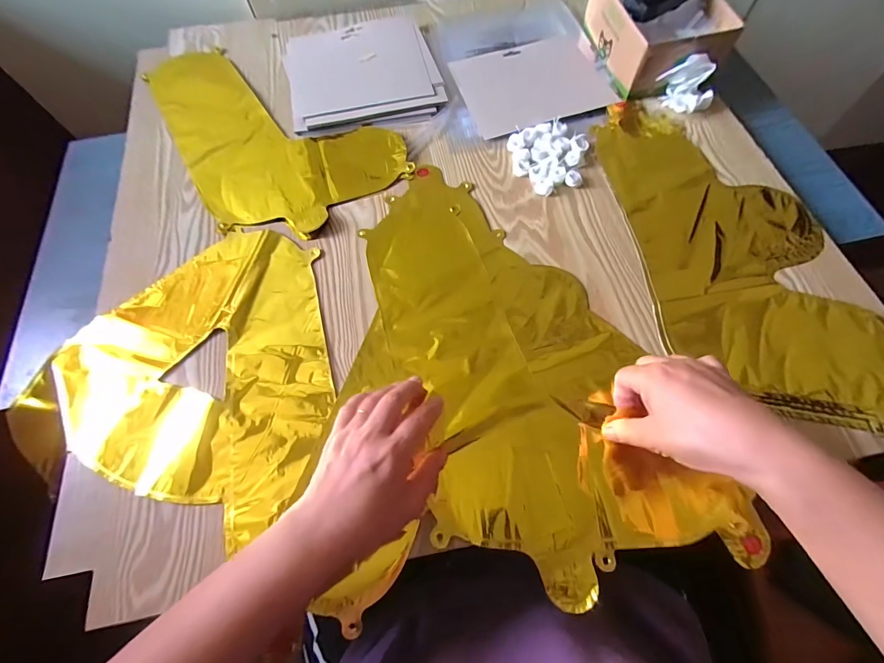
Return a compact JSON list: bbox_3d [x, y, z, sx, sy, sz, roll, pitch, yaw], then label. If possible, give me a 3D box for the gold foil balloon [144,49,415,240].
[{"bbox_3d":[-0.244,-0.289,0.528,0.233,0.007,0.402,-33,68,-12],"label":"gold foil balloon"}]

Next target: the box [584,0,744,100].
[{"bbox_3d":[0.285,-0.415,0.519,0.126,0.076,0.190,-9,65,-2],"label":"box"}]

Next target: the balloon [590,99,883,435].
[{"bbox_3d":[0.302,-0.099,0.416,0.199,0.008,0.420,-11,65,-2],"label":"balloon"}]

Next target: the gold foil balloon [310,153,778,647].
[{"bbox_3d":[0.060,0.010,0.386,0.311,0.026,0.424,-7,65,0],"label":"gold foil balloon"}]

